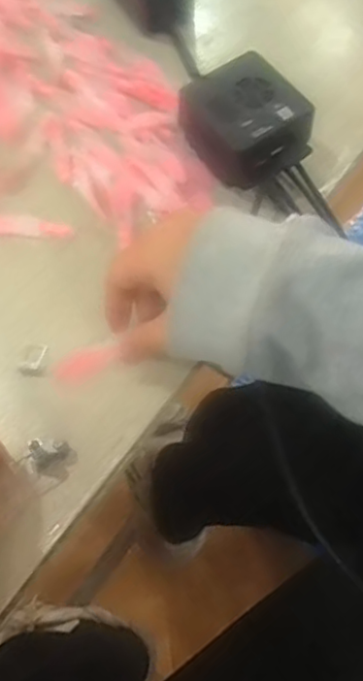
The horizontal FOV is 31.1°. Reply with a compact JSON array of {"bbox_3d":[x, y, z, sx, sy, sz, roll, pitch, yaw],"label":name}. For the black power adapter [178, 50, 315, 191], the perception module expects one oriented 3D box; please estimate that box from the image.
[{"bbox_3d":[0.048,-0.160,0.482,0.073,0.051,0.086,-30,65,-14],"label":"black power adapter"}]

